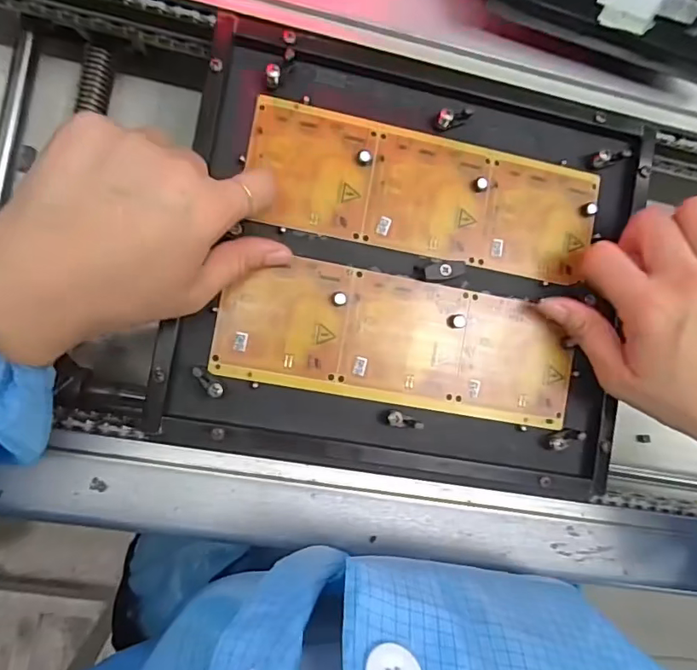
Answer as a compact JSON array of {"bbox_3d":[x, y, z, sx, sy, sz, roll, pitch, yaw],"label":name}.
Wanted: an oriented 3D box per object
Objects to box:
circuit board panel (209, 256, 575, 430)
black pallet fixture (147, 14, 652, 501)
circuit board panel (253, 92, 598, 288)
[{"bbox_3d":[0.032,0.003,0.294,0.209,0.004,0.070,10,88,-7],"label":"circuit board panel"},{"bbox_3d":[0.039,-0.039,0.294,0.257,0.016,0.232,10,88,-8],"label":"black pallet fixture"},{"bbox_3d":[0.046,-0.082,0.296,0.206,0.006,0.068,12,88,-8],"label":"circuit board panel"}]

